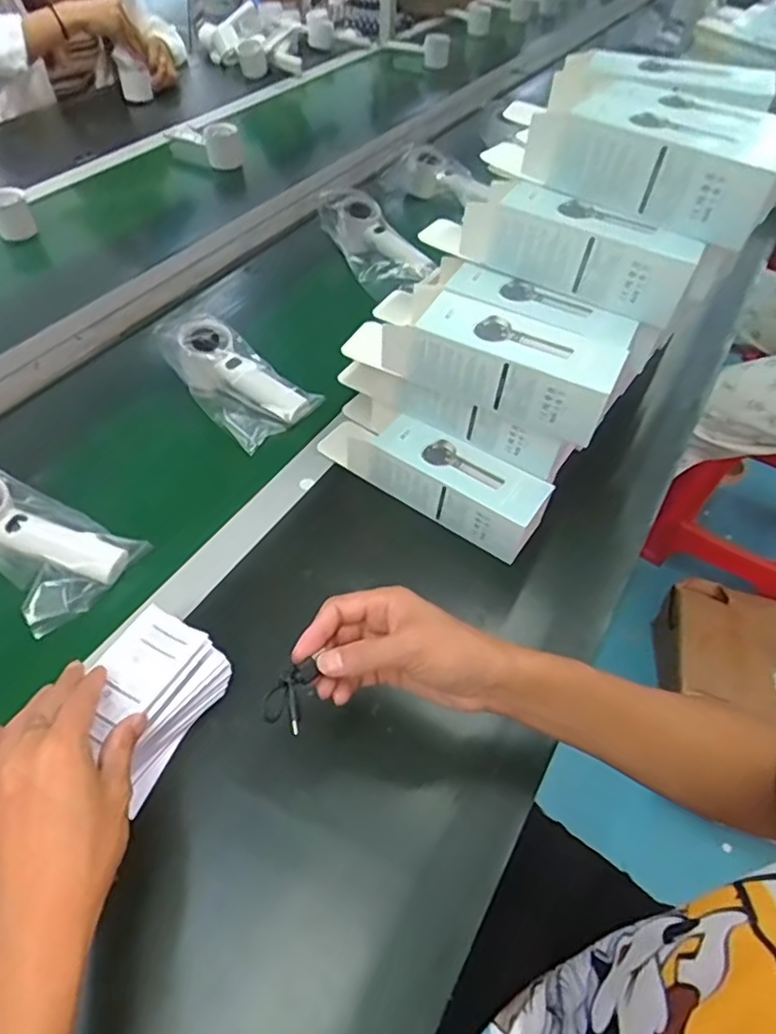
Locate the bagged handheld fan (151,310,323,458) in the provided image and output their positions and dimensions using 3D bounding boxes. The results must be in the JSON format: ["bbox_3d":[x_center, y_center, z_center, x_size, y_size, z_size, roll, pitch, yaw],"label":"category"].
[{"bbox_3d":[-0.173,-0.147,0.680,0.175,0.048,0.092,44,66,7],"label":"bagged handheld fan"}]

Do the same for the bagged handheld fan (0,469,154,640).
[{"bbox_3d":[-0.316,0.023,0.518,0.195,0.030,0.104,29,56,-1],"label":"bagged handheld fan"}]

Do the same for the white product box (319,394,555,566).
[{"bbox_3d":[0.036,-0.047,0.592,0.234,0.059,0.069,33,59,22],"label":"white product box"}]

